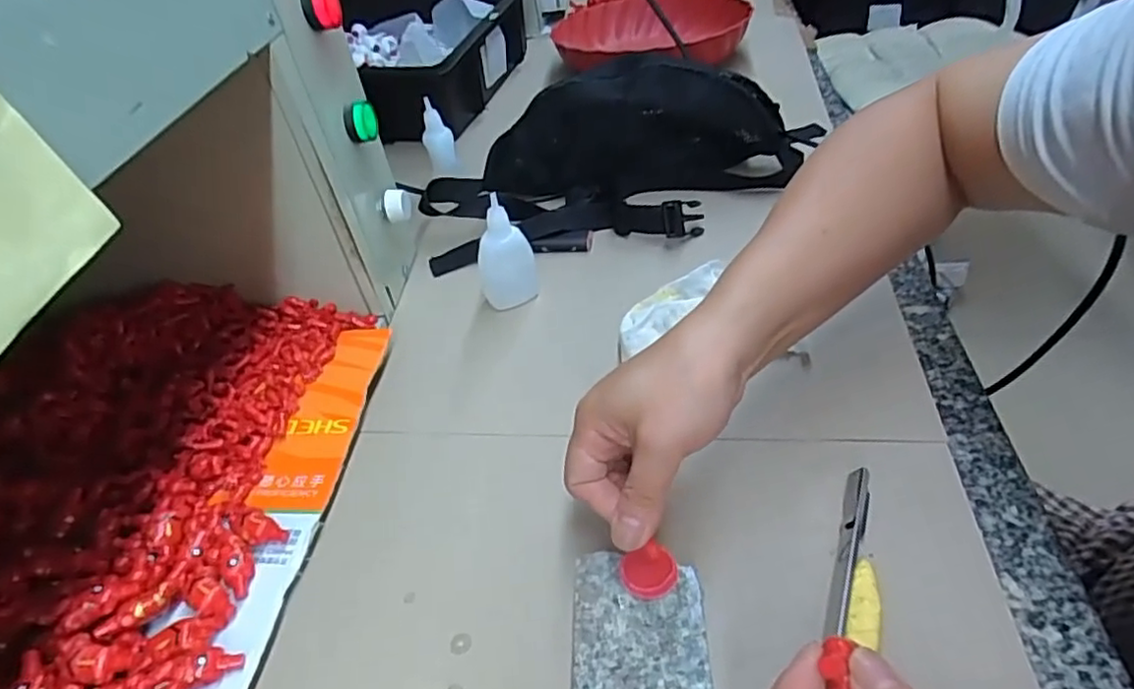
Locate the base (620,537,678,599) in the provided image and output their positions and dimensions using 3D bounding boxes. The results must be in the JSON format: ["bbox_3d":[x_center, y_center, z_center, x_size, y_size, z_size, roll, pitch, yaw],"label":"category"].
[{"bbox_3d":[0.040,0.110,0.318,0.026,0.007,0.024,0,43,0],"label":"base"}]

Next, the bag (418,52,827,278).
[{"bbox_3d":[0.050,-0.170,0.594,0.364,0.113,0.172,-8,42,-3],"label":"bag"}]

